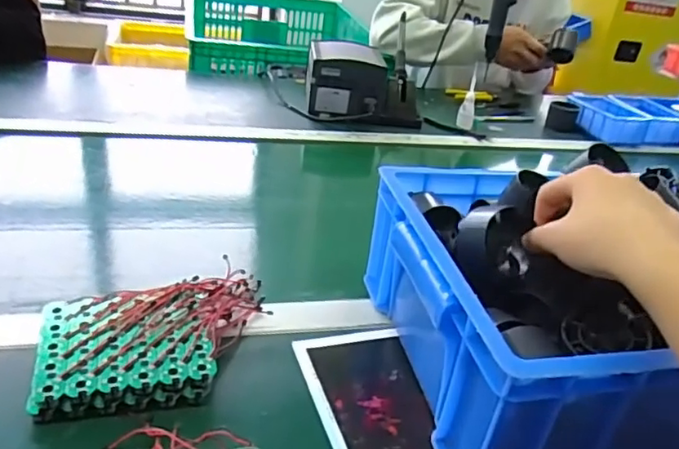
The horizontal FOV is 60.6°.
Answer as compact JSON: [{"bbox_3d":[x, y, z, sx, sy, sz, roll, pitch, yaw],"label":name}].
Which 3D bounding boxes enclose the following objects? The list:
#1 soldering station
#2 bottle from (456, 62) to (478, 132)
[{"bbox_3d":[0.014,-0.244,1.008,0.136,0.115,0.105,6,29,0],"label":"soldering station"},{"bbox_3d":[0.234,-0.227,1.041,0.031,0.107,0.030,12,29,11],"label":"bottle"}]

